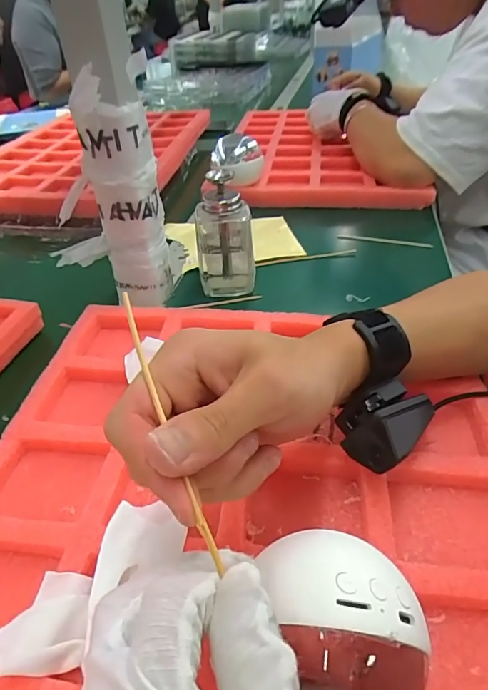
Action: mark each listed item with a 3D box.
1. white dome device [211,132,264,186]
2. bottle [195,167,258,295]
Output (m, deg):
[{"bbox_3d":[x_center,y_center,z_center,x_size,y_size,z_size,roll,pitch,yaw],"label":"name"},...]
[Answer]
[{"bbox_3d":[-0.009,-0.266,0.639,0.070,0.056,0.054,-33,47,-32],"label":"white dome device"},{"bbox_3d":[-0.020,-0.109,0.452,0.058,0.122,0.046,-6,39,-3],"label":"bottle"}]

